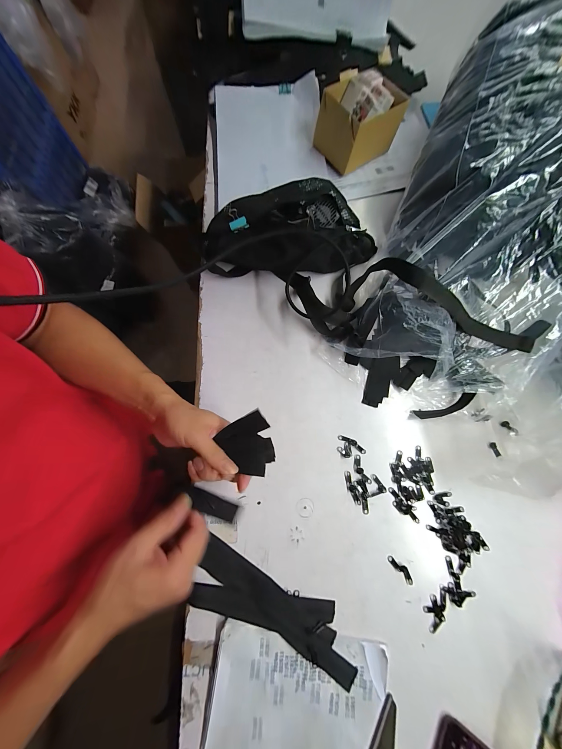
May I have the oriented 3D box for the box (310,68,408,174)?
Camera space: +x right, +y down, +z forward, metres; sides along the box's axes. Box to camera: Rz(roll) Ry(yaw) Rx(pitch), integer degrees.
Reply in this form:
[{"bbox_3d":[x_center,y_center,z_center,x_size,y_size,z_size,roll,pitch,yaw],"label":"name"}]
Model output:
[{"bbox_3d":[0.149,-0.485,0.474,0.143,0.091,0.101,-38,80,-10],"label":"box"}]

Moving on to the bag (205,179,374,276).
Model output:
[{"bbox_3d":[0.016,-0.237,0.407,0.273,0.094,0.141,1,76,-1],"label":"bag"}]

